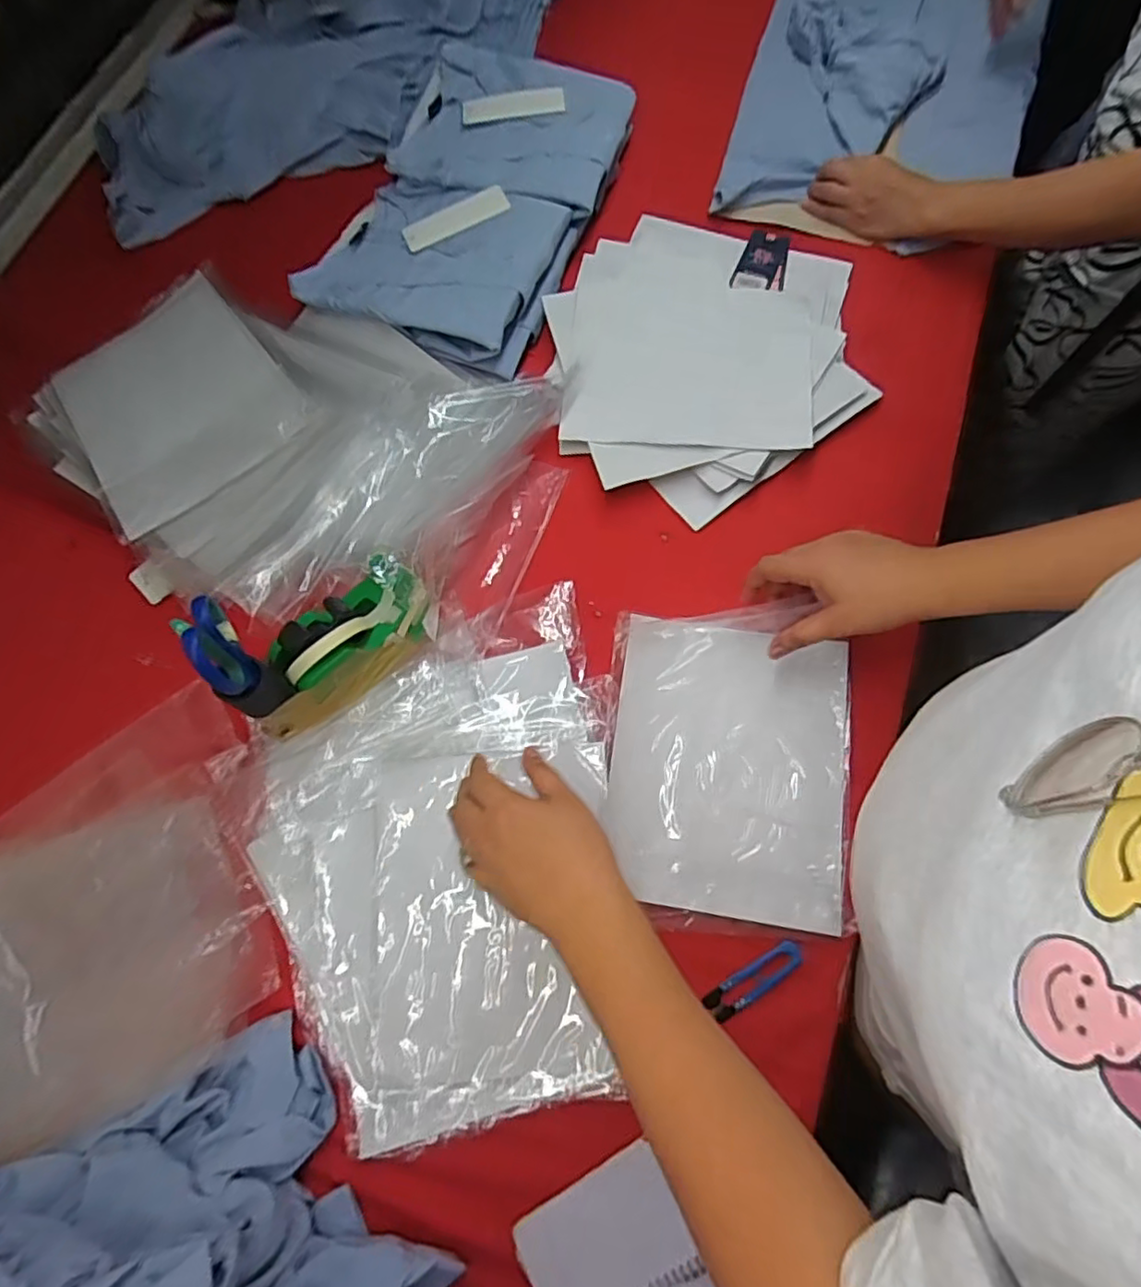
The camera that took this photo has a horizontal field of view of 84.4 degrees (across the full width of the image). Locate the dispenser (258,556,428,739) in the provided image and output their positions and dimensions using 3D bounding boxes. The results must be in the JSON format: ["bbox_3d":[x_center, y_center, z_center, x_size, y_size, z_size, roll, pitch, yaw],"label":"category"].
[{"bbox_3d":[-0.215,0.004,0.576,0.201,0.063,0.072,-41,78,-9],"label":"dispenser"}]

